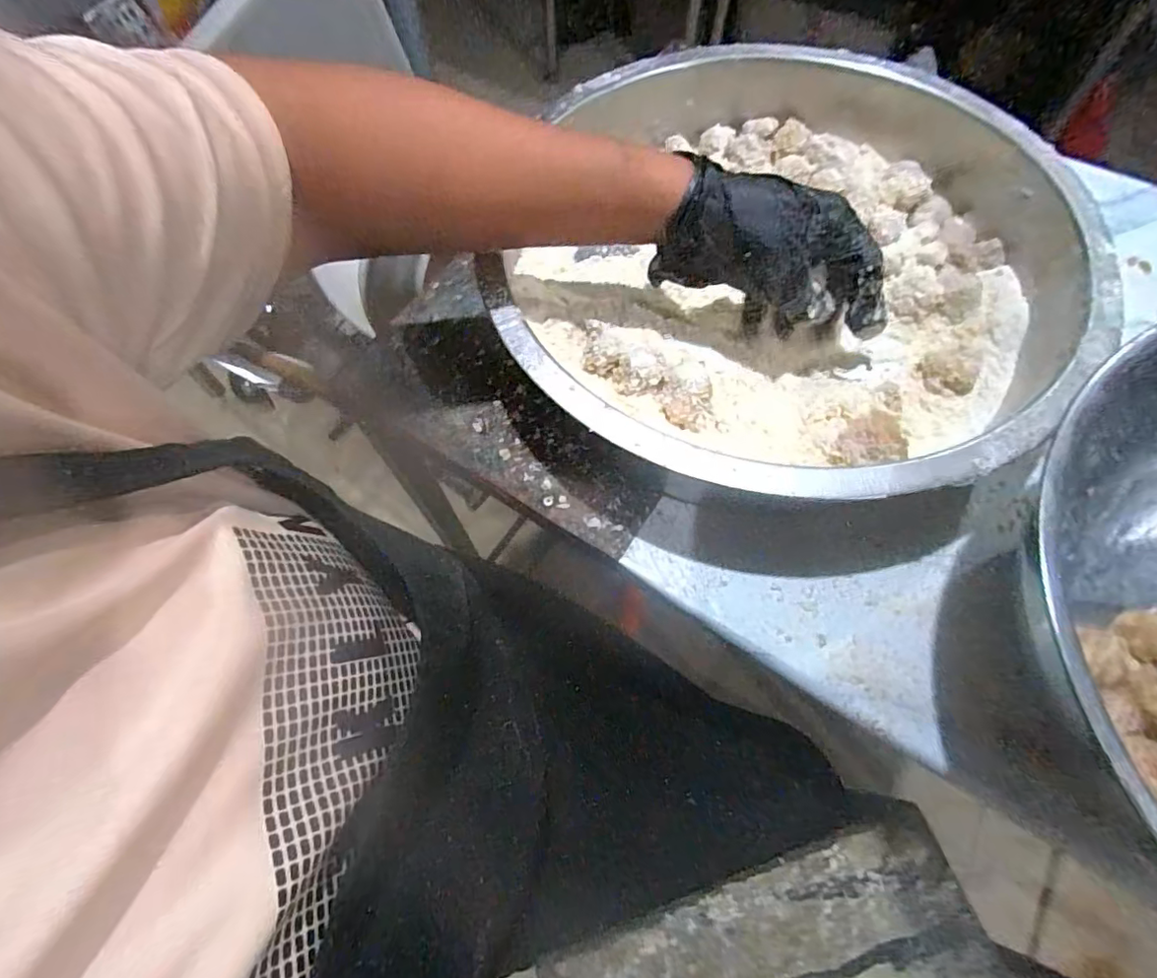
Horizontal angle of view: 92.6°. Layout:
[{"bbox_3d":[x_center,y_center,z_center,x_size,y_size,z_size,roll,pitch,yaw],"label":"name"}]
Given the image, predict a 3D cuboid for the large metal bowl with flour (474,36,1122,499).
[{"bbox_3d":[0.145,-0.149,0.376,0.327,0.087,0.378,19,64,12],"label":"large metal bowl with flour"}]

